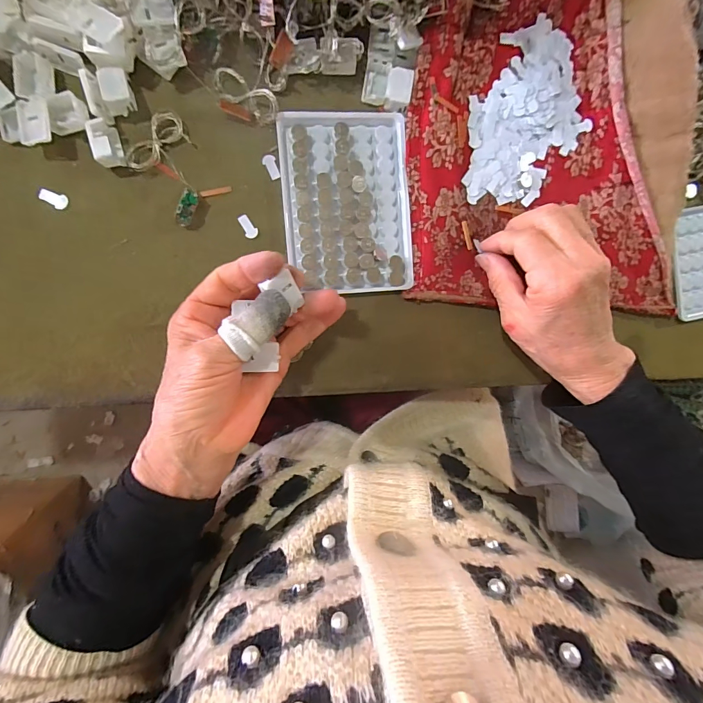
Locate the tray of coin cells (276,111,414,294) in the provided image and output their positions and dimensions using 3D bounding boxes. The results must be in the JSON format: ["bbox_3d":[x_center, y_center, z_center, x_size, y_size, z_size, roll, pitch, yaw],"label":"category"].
[{"bbox_3d":[-0.003,-0.109,0.279,0.092,0.010,0.127,-5,97,-7],"label":"tray of coin cells"}]

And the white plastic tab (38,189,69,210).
[{"bbox_3d":[-0.203,-0.103,0.257,0.016,0.004,0.010,15,94,-9],"label":"white plastic tab"}]

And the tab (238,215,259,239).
[{"bbox_3d":[-0.075,-0.091,0.275,0.009,0.004,0.018,-30,99,-3],"label":"tab"}]

